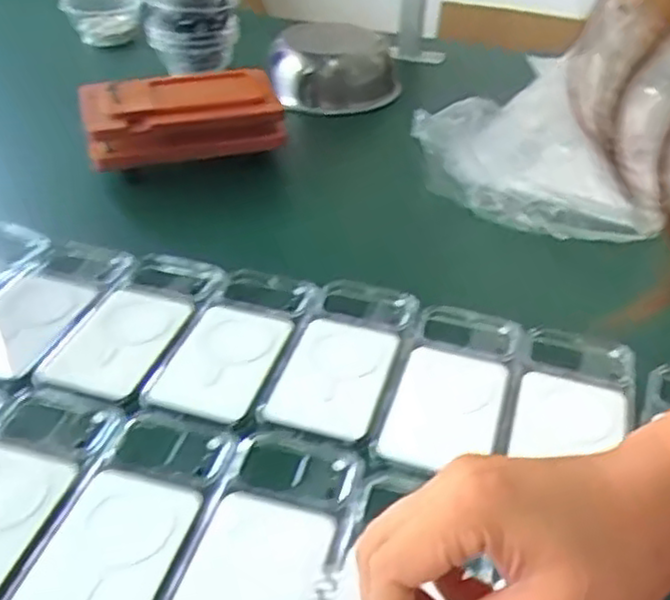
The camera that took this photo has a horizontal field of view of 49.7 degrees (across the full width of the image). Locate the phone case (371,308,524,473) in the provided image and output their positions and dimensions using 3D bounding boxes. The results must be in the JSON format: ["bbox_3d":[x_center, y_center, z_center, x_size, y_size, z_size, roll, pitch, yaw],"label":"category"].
[{"bbox_3d":[0.085,0.059,0.516,0.080,0.009,0.161,12,40,14],"label":"phone case"}]

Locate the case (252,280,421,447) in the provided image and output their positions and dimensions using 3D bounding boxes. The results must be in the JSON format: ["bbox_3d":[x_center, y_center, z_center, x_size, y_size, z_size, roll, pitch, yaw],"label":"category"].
[{"bbox_3d":[0.008,0.037,0.537,0.081,0.008,0.163,12,40,13],"label":"case"}]

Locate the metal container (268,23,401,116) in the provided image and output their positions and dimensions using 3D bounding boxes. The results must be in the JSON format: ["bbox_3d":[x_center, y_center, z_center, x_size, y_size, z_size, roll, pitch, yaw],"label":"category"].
[{"bbox_3d":[0.000,-0.292,0.909,0.149,0.071,0.125,-15,41,-19],"label":"metal container"}]

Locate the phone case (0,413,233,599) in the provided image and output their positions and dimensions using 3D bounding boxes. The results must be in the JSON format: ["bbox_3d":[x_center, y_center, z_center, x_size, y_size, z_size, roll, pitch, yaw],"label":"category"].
[{"bbox_3d":[-0.122,0.131,0.416,0.080,0.005,0.162,10,39,12],"label":"phone case"}]

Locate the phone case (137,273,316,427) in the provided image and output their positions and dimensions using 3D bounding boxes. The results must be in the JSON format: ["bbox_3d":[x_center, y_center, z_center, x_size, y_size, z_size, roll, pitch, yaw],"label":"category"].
[{"bbox_3d":[-0.073,0.024,0.542,0.084,0.012,0.160,11,39,12],"label":"phone case"}]

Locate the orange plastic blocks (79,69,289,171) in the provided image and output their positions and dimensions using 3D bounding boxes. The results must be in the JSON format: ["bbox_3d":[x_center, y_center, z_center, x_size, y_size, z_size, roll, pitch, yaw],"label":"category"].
[{"bbox_3d":[-0.158,-0.191,0.750,0.194,0.060,0.096,-15,41,-19],"label":"orange plastic blocks"}]

